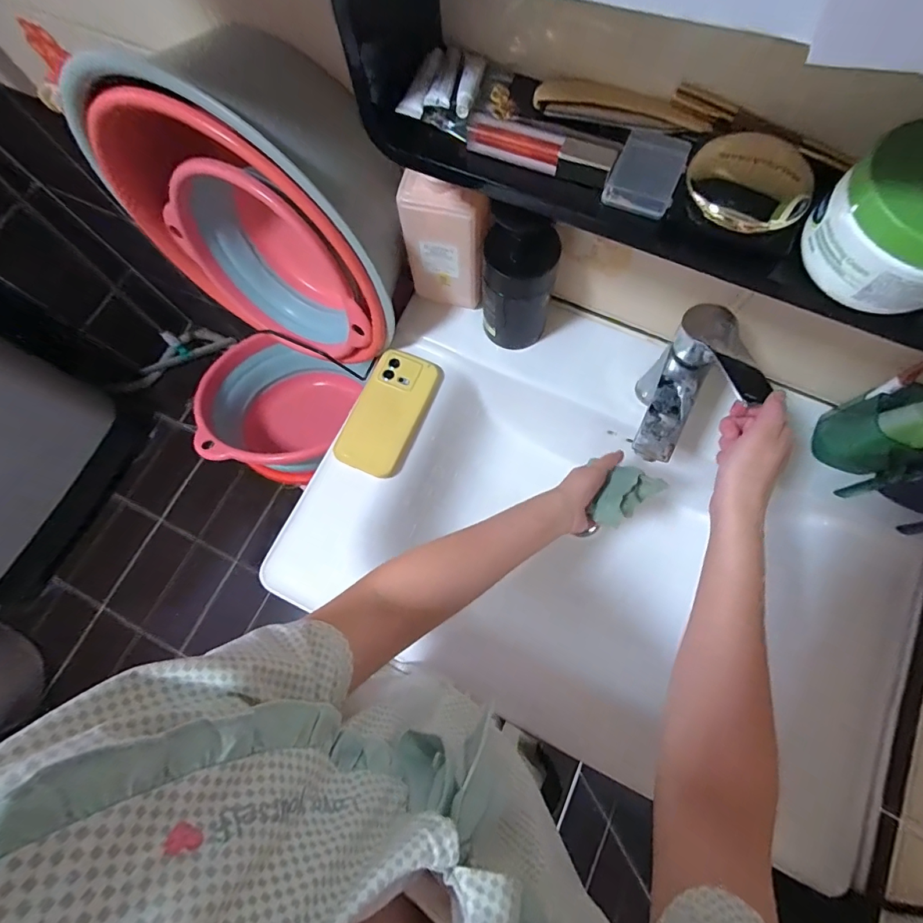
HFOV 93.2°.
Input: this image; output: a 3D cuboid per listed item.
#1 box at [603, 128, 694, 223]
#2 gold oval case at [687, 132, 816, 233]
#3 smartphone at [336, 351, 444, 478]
[{"bbox_3d":[0.132,-0.206,0.311,0.046,0.016,0.061,22,77,8],"label":"box"},{"bbox_3d":[0.191,-0.185,0.291,0.076,0.027,0.053,25,77,8],"label":"gold oval case"},{"bbox_3d":[-0.096,-0.066,0.575,0.088,0.009,0.167,24,77,8],"label":"smartphone"}]

